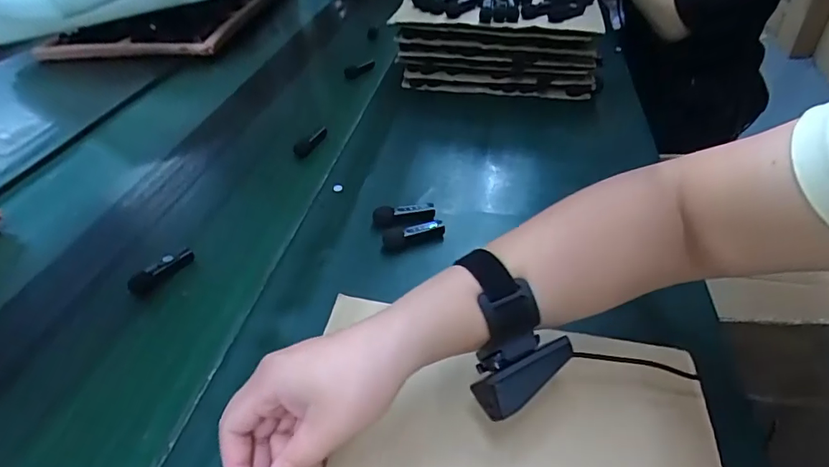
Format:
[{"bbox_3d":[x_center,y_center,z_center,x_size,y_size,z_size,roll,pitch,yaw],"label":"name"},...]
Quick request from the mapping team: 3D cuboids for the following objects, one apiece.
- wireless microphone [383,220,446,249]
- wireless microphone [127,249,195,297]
[{"bbox_3d":[-0.001,0.003,0.512,0.063,0.024,0.025,-12,40,-8],"label":"wireless microphone"},{"bbox_3d":[-0.247,0.037,0.486,0.017,0.019,0.064,19,45,26],"label":"wireless microphone"}]

